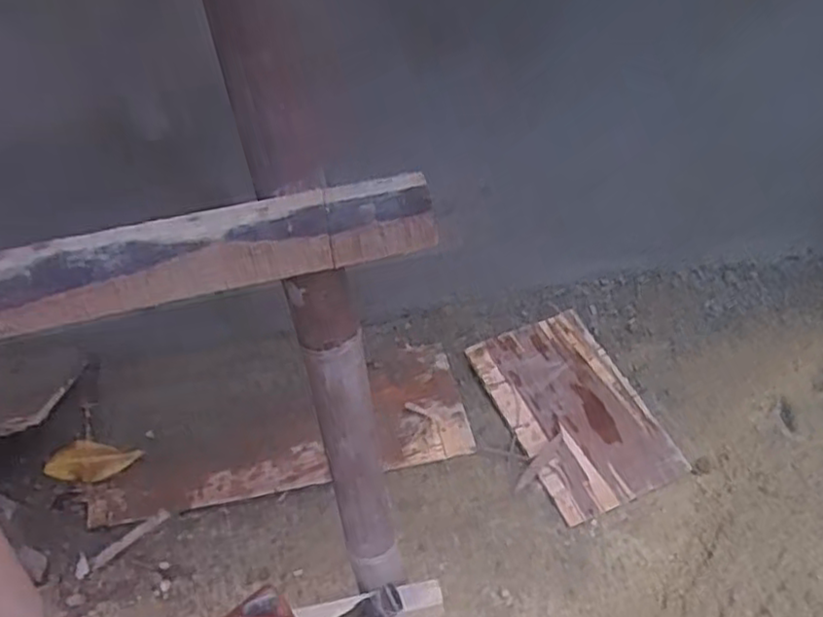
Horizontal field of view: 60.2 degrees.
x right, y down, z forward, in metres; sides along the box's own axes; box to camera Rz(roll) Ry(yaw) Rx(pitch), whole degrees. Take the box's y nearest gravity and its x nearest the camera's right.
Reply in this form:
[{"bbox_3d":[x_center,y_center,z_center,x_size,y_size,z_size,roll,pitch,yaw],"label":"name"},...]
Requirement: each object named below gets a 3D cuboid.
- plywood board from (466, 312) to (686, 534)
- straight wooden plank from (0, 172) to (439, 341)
[{"bbox_3d":[0.355,0.212,1.570,0.306,0.025,0.465,-19,49,-12],"label":"plywood board"},{"bbox_3d":[-0.259,-0.023,0.544,0.569,0.058,0.049,-14,48,-8],"label":"straight wooden plank"}]

